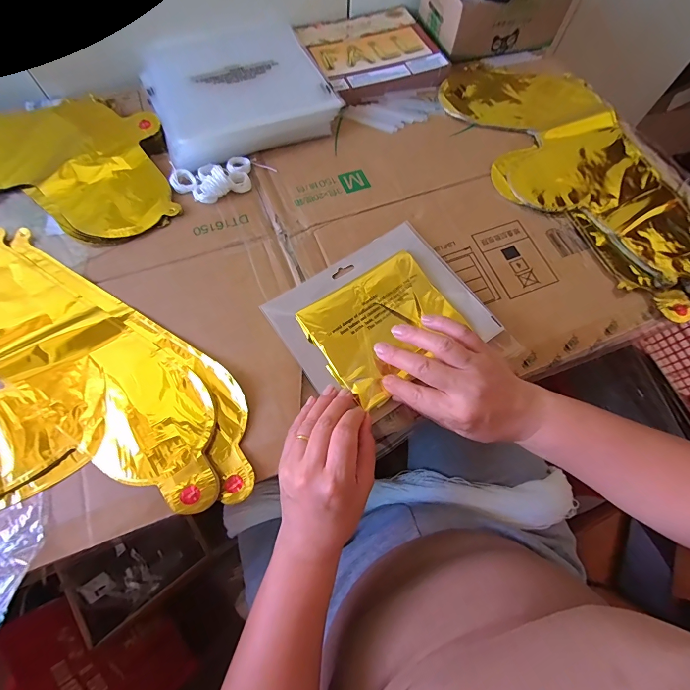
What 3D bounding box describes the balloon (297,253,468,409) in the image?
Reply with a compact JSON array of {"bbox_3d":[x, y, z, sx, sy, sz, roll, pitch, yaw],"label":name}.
[{"bbox_3d":[0.041,-0.020,0.359,0.143,0.010,0.120,-31,73,-13],"label":"balloon"}]

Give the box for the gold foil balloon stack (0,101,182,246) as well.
[{"bbox_3d":[-0.412,-0.206,0.409,0.404,0.012,0.221,-6,69,-4],"label":"gold foil balloon stack"}]

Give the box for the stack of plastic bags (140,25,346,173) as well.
[{"bbox_3d":[-0.150,-0.363,0.484,0.228,0.025,0.245,-23,71,-10],"label":"stack of plastic bags"}]

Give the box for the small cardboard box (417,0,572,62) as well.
[{"bbox_3d":[0.220,-0.510,0.521,0.192,0.069,0.139,-13,70,-7],"label":"small cardboard box"}]

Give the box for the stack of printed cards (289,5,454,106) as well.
[{"bbox_3d":[0.041,-0.451,0.530,0.194,0.015,0.191,-19,71,-9],"label":"stack of printed cards"}]

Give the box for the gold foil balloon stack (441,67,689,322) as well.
[{"bbox_3d":[0.303,-0.226,0.445,0.221,0.015,0.424,-20,71,-9],"label":"gold foil balloon stack"}]

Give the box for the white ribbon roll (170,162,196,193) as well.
[{"bbox_3d":[-0.196,-0.200,0.415,0.027,0.010,0.038,-30,73,-12],"label":"white ribbon roll"}]

